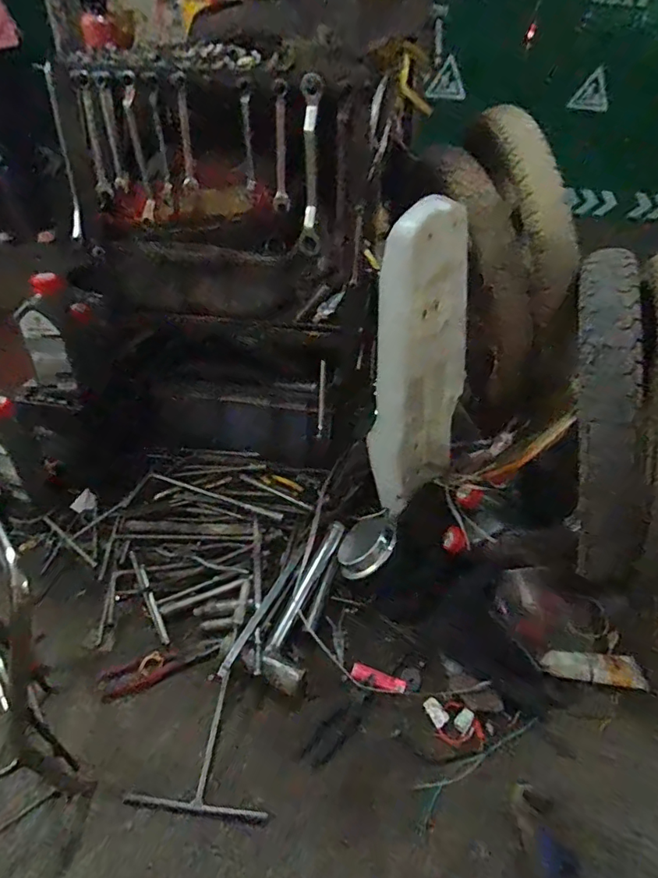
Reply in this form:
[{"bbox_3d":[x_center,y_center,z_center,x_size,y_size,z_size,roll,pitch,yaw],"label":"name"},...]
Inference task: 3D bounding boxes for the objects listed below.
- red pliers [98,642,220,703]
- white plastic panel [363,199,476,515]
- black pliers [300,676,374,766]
[{"bbox_3d":[-0.273,0.368,0.814,0.192,0.012,0.053,-17,42,-5],"label":"red pliers"},{"bbox_3d":[0.164,-0.131,0.854,0.097,0.479,0.207,28,45,28],"label":"white plastic panel"},{"bbox_3d":[0.025,0.424,0.761,0.151,0.015,0.040,-30,50,-34],"label":"black pliers"}]

